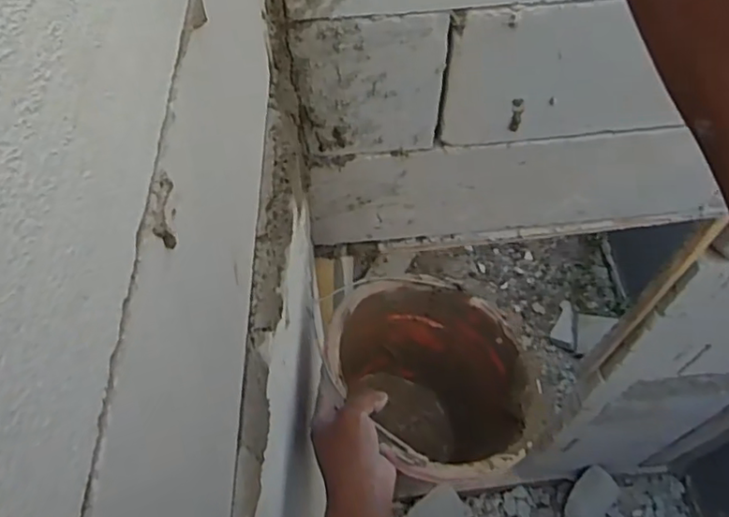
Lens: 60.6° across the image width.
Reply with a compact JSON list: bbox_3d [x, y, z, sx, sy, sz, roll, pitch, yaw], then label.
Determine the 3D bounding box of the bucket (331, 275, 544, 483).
[{"bbox_3d":[0.048,0.174,0.737,0.246,0.215,0.239,-22,60,-39],"label":"bucket"}]

